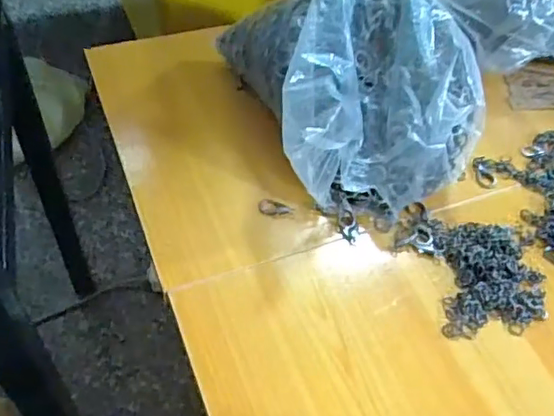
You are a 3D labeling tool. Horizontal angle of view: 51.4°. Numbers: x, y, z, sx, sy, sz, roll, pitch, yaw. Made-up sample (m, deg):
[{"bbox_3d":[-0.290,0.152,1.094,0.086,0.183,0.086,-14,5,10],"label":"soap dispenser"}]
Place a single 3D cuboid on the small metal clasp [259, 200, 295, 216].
[{"bbox_3d":[-0.001,0.000,0.442,0.027,0.004,0.015,18,51,9],"label":"small metal clasp"}]

